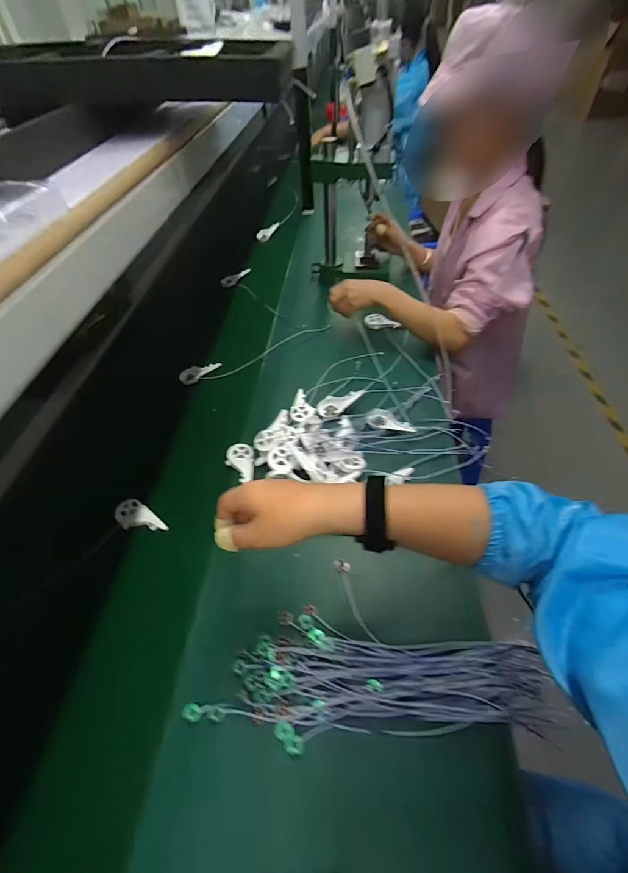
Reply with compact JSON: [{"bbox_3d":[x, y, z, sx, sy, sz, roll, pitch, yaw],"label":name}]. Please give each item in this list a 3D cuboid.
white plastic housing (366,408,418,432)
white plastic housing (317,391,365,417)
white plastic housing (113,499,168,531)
[{"bbox_3d":[0.140,-0.026,0.726,0.104,0.022,0.049,23,54,42],"label":"white plastic housing"},{"bbox_3d":[0.053,-0.067,0.758,0.093,0.017,0.041,-22,51,4],"label":"white plastic housing"},{"bbox_3d":[-0.285,0.135,0.627,0.092,0.016,0.044,22,53,21],"label":"white plastic housing"}]

